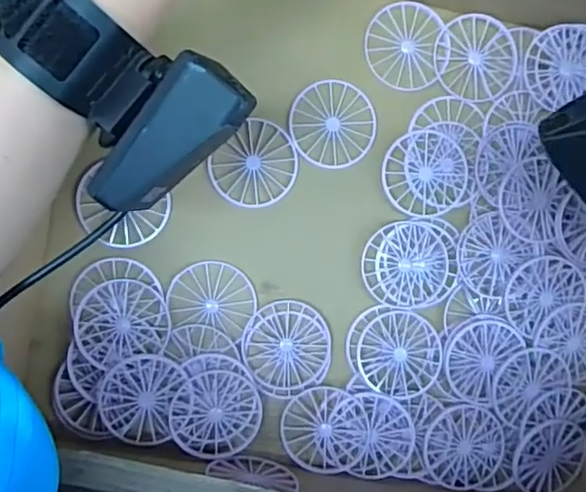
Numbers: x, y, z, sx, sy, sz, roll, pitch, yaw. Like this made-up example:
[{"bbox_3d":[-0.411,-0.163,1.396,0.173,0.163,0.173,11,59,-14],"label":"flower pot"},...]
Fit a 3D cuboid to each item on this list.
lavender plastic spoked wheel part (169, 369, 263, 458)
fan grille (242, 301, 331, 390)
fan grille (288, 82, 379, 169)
[{"bbox_3d":[-0.043,0.094,0.334,0.049,0.007,0.047,0,93,-8],"label":"lavender plastic spoked wheel part"},{"bbox_3d":[-0.004,0.058,0.344,0.048,0.004,0.048,0,93,-8],"label":"fan grille"},{"bbox_3d":[0.024,-0.071,0.346,0.049,0.004,0.049,0,93,-8],"label":"fan grille"}]

